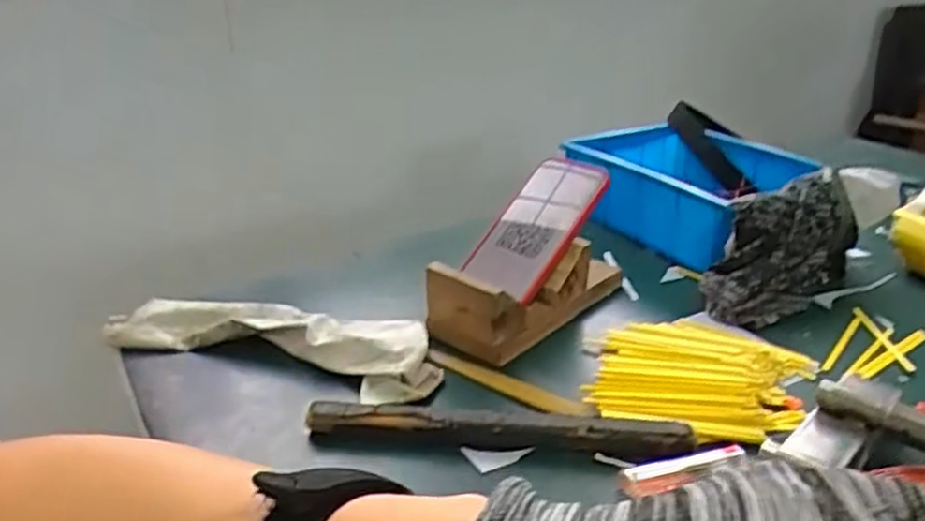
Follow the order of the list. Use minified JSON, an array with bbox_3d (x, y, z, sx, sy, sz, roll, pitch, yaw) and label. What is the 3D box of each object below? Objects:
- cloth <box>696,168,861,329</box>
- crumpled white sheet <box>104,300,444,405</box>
[{"bbox_3d":[0.302,-0.015,0.714,0.184,0.093,0.075,-19,30,-37],"label":"cloth"},{"bbox_3d":[-0.158,0.064,0.630,0.290,0.031,0.090,6,24,14],"label":"crumpled white sheet"}]

